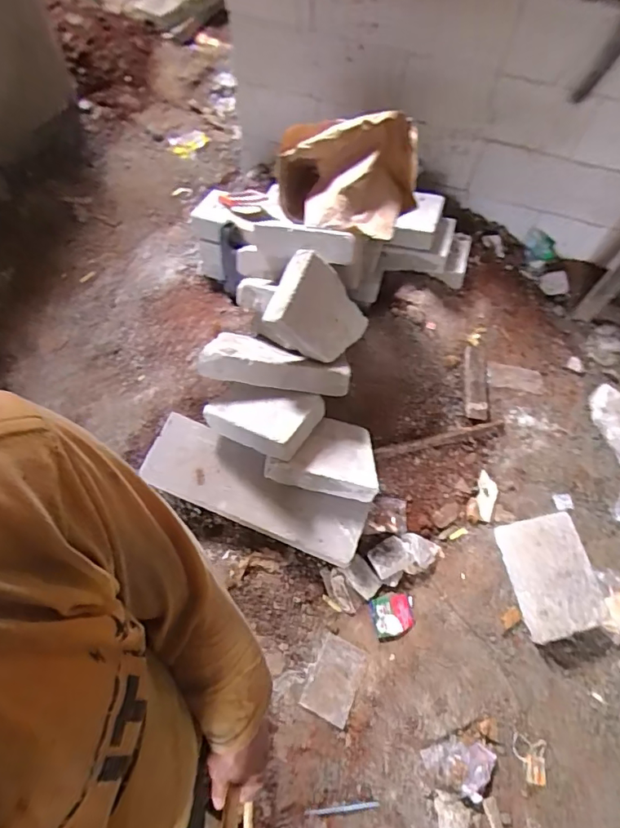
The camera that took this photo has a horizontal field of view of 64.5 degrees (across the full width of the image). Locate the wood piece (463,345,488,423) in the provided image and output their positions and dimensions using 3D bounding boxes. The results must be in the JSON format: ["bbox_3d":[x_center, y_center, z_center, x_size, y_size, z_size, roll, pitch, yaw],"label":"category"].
[{"bbox_3d":[0.525,-0.100,1.564,0.072,0.023,0.248,3,74,2],"label":"wood piece"}]

